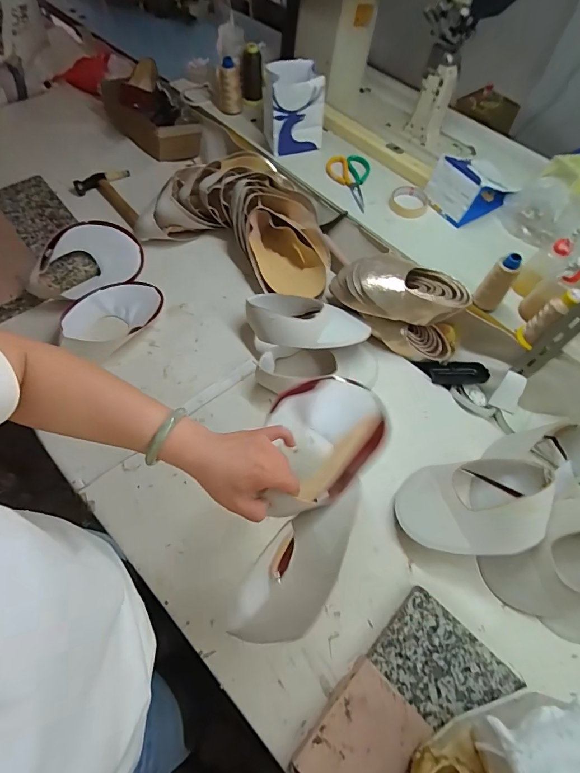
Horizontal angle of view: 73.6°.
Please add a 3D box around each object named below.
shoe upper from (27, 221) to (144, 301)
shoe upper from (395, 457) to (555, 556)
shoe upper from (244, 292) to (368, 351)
[{"bbox_3d":[-0.436,-0.270,0.821,0.230,0.068,0.127,-21,65,-14],"label":"shoe upper"},{"bbox_3d":[0.284,0.180,0.599,0.220,0.111,0.149,-1,61,-4],"label":"shoe upper"},{"bbox_3d":[0.029,-0.116,0.759,0.239,0.093,0.136,15,62,5],"label":"shoe upper"}]

